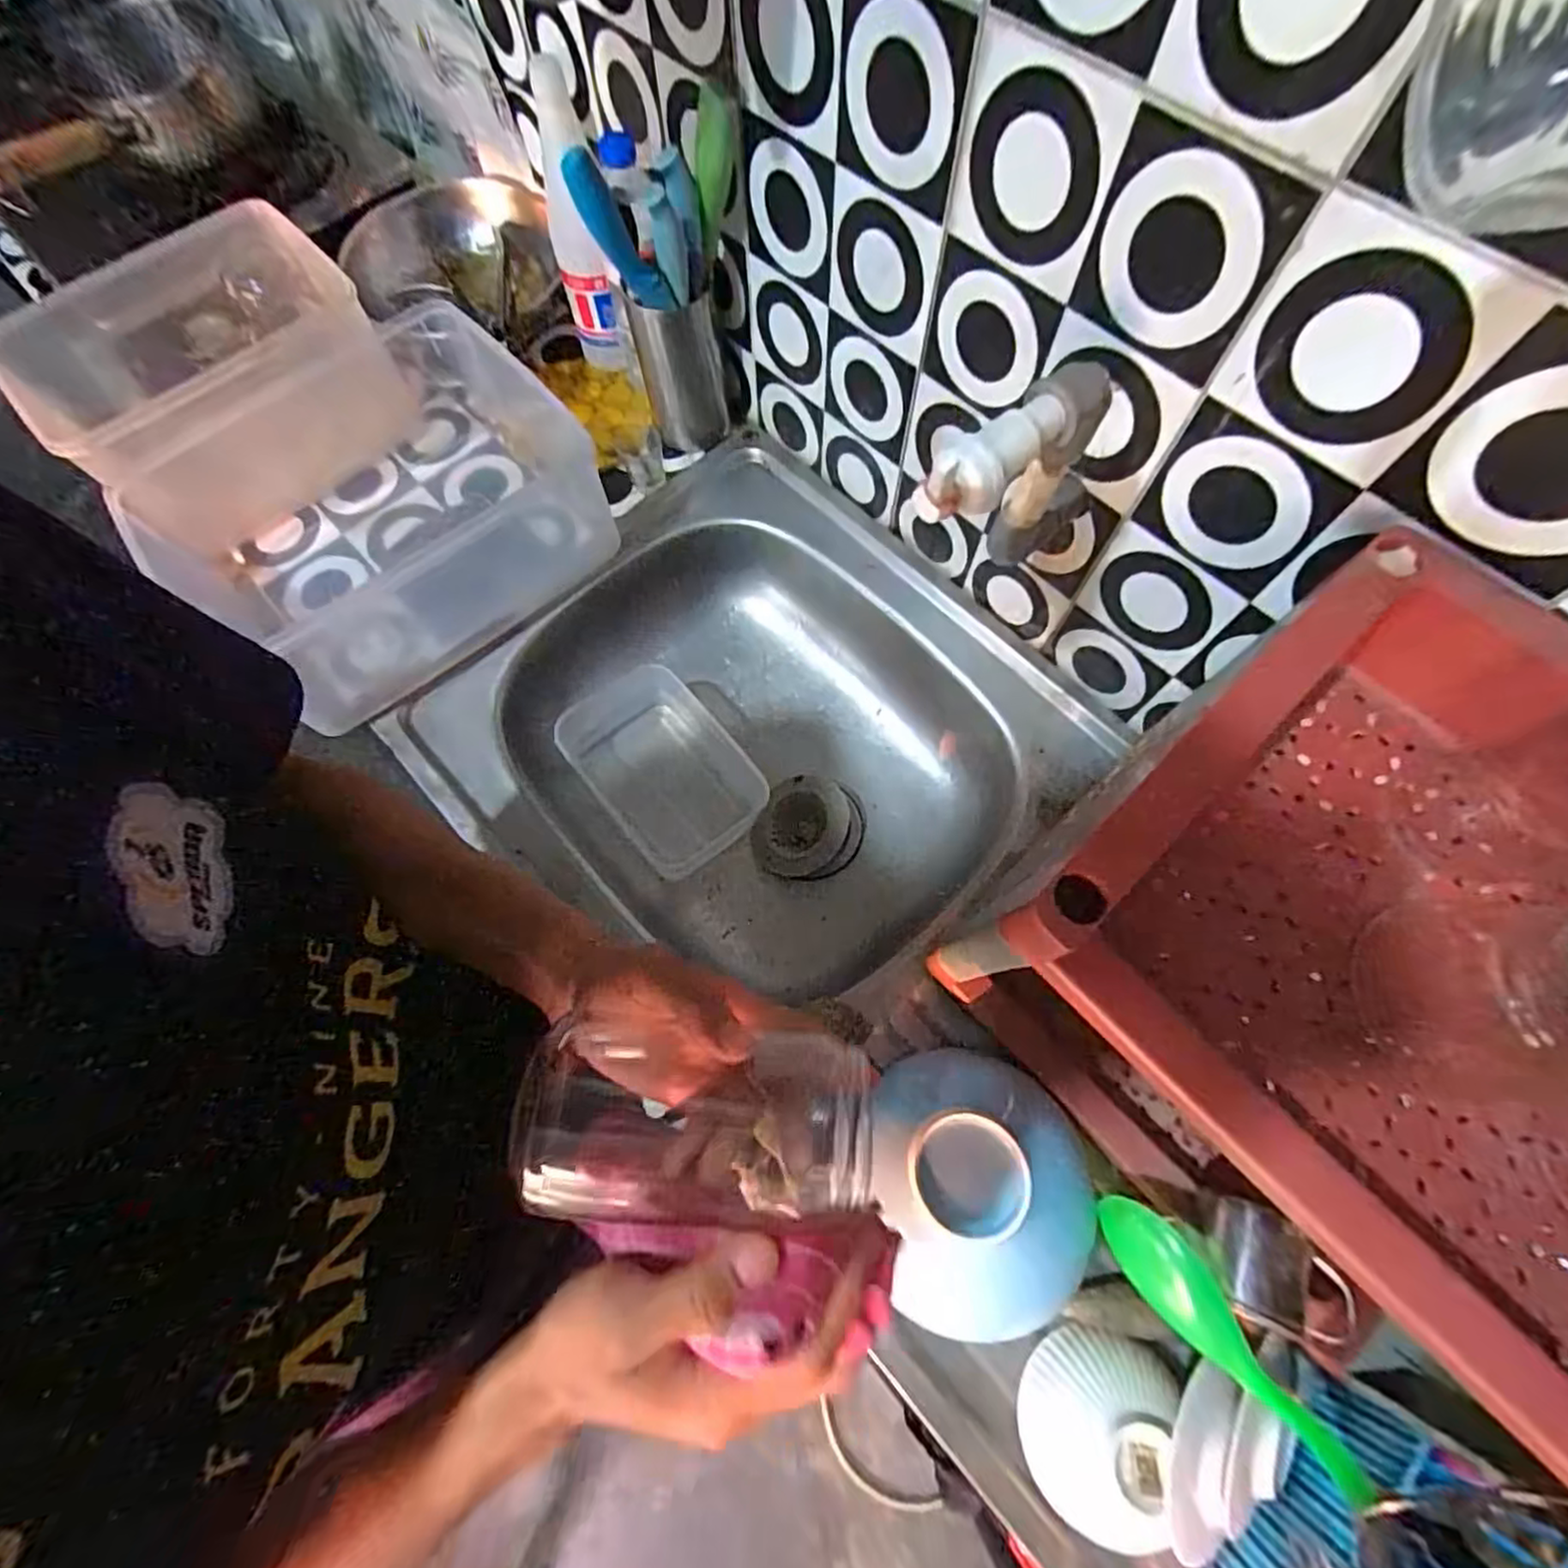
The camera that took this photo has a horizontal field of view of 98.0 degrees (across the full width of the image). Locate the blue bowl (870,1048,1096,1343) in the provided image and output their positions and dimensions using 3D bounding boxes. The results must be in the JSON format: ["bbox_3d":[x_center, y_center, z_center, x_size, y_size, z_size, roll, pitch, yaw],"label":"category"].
[{"bbox_3d":[0.129,0.265,0.446,0.140,0.081,0.162,0,70,2],"label":"blue bowl"}]

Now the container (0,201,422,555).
[{"bbox_3d":[-0.561,-0.410,0.686,0.278,0.155,0.229,-36,72,-11],"label":"container"}]

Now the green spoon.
[{"bbox_3d":[0.253,0.318,0.395,0.036,0.035,0.159,-36,59,-11],"label":"green spoon"}]

